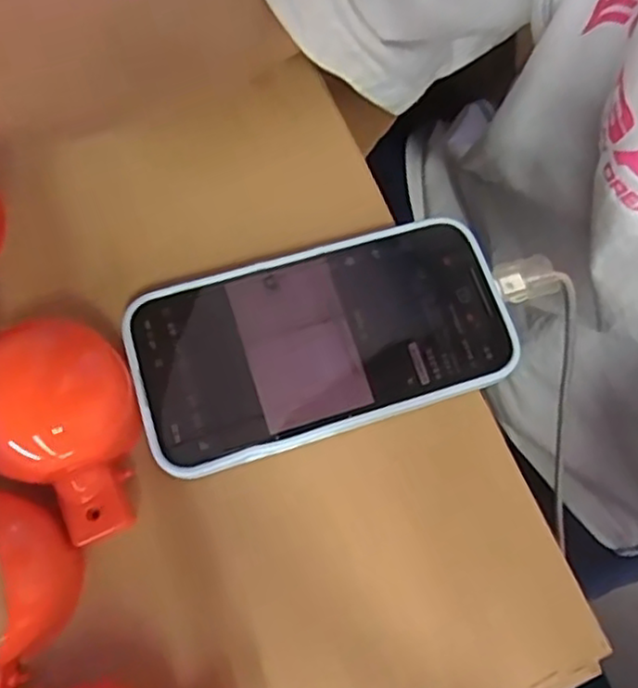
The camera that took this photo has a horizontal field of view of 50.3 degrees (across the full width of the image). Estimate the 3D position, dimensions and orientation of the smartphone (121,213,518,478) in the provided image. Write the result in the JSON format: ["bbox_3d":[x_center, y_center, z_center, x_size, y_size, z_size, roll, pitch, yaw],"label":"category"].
[{"bbox_3d":[0.003,-0.003,0.267,0.148,0.012,0.075,-17,77,-3],"label":"smartphone"}]

